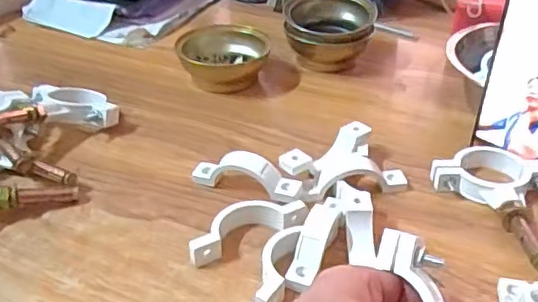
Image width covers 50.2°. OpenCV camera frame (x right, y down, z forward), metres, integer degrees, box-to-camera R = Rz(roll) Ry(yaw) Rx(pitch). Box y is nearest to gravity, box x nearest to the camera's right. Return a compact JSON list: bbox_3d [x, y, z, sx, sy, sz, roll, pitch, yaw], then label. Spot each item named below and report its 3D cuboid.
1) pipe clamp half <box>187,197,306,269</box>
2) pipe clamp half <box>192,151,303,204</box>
[{"bbox_3d":[-0.017,0.051,0.410,0.089,0.023,0.031,-16,38,-22],"label":"pipe clamp half"},{"bbox_3d":[-0.018,0.019,0.445,0.088,0.030,0.023,13,37,19],"label":"pipe clamp half"}]

